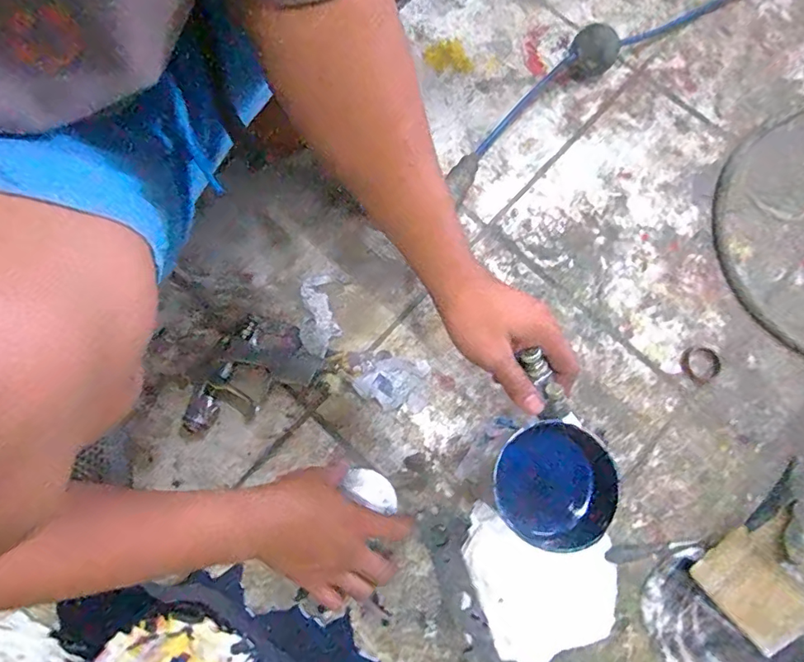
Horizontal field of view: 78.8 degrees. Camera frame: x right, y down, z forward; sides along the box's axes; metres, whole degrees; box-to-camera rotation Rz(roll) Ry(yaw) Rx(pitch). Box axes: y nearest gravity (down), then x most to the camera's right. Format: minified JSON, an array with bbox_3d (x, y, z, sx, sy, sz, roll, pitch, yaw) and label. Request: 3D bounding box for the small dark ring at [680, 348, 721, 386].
[{"bbox_3d":[0.337,0.037,0.553,0.042,0.004,0.042,0,77,1],"label":"small dark ring"}]

